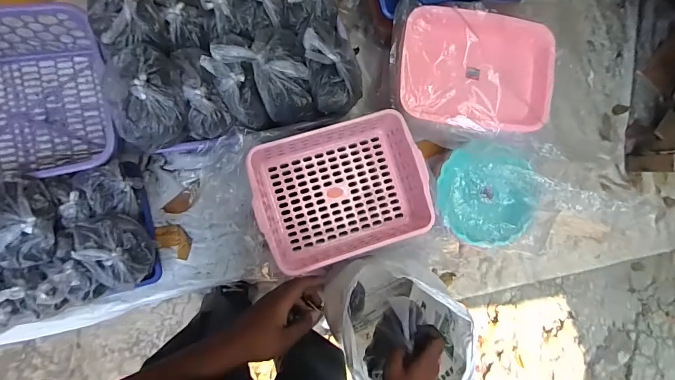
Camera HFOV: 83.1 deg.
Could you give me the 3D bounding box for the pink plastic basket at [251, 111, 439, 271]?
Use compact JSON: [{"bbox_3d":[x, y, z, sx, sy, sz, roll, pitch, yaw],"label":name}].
[{"bbox_3d":[0.002,0.001,0.719,0.297,0.101,0.235,-17,90,-8],"label":"pink plastic basket"}]

